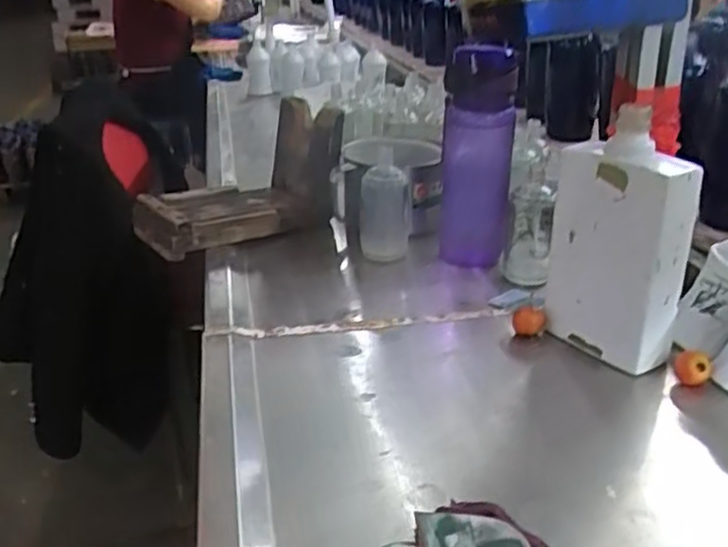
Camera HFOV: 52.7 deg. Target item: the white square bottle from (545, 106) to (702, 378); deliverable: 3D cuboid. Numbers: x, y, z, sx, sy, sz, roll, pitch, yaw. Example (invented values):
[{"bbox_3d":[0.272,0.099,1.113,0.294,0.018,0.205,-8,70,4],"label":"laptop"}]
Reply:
[{"bbox_3d":[0.215,-0.026,0.622,0.064,0.185,0.107,-15,25,-24],"label":"white square bottle"}]

